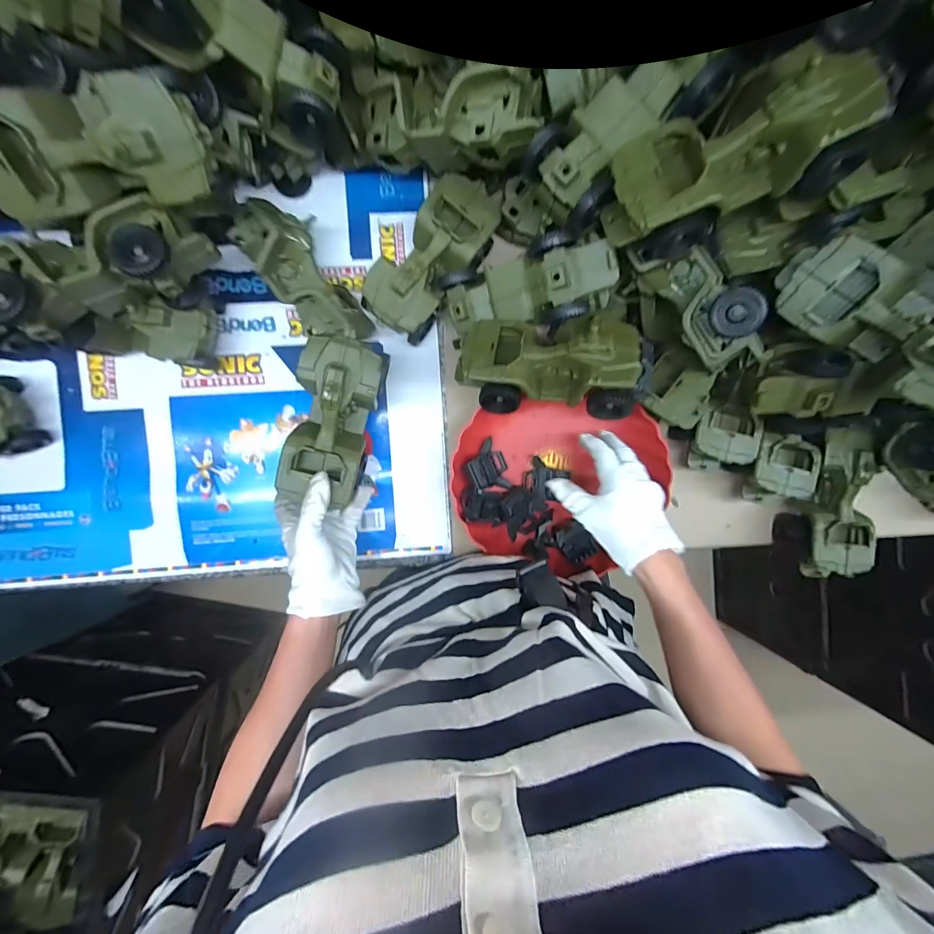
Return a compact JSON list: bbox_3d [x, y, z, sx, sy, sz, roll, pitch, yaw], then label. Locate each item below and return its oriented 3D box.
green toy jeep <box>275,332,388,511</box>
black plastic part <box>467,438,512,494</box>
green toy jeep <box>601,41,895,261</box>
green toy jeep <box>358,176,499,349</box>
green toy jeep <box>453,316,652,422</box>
[{"bbox_3d":[-0.140,-0.046,0.431,0.083,0.054,0.171,19,103,-4],"label":"green toy jeep"},{"bbox_3d":[0.026,0.001,0.505,0.050,0.029,0.063,-22,94,-3],"label":"black plastic part"},{"bbox_3d":[0.209,-0.242,0.333,0.189,0.088,0.086,-13,94,24],"label":"green toy jeep"},{"bbox_3d":[-0.039,-0.226,0.460,0.083,0.064,0.177,36,90,-5],"label":"green toy jeep"},{"bbox_3d":[0.083,-0.104,0.413,0.187,0.060,0.099,8,92,12],"label":"green toy jeep"}]

